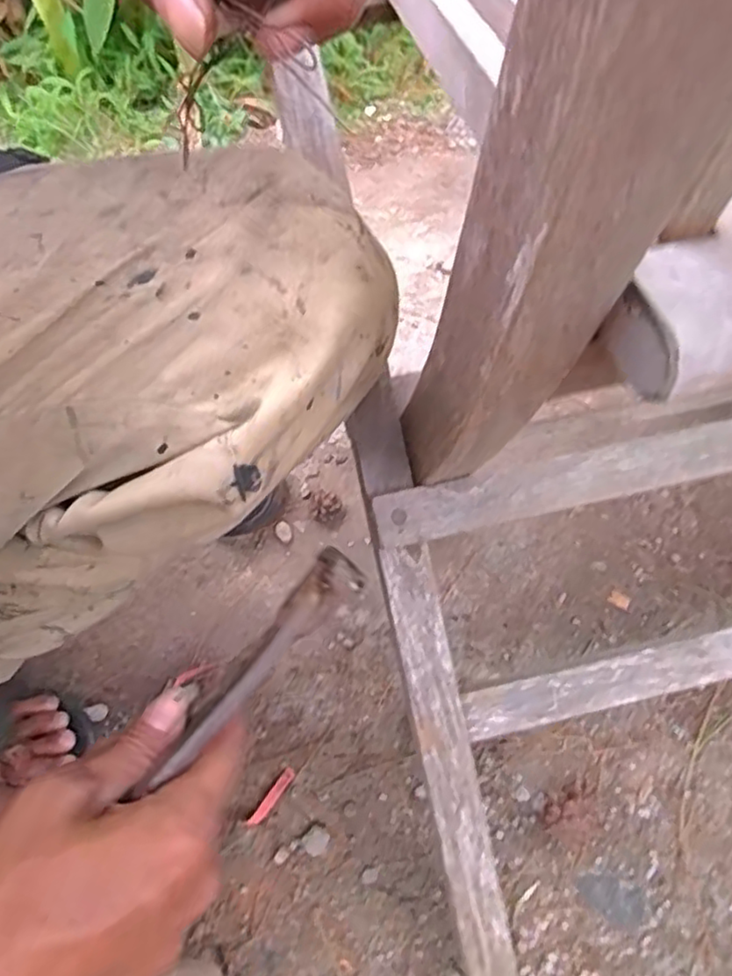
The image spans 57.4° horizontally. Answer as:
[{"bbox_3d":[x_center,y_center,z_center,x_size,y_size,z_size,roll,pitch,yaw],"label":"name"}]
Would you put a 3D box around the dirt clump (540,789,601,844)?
[{"bbox_3d":[0.140,0.225,0.457,0.034,0.029,0.038,32,58,32],"label":"dirt clump"}]

